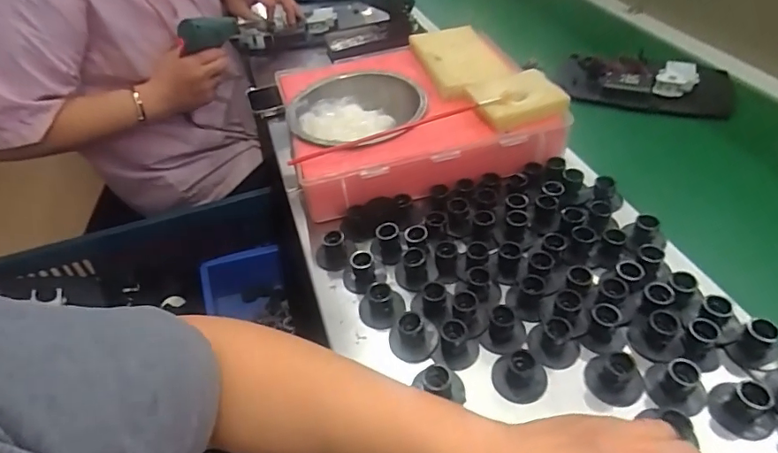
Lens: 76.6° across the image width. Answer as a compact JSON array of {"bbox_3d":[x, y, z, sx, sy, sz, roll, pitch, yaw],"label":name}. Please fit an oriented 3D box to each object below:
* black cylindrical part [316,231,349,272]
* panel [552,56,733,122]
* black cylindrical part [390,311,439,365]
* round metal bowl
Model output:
[{"bbox_3d":[-0.058,0.025,0.492,0.031,0.026,0.035,-12,44,-5],"label":"black cylindrical part"},{"bbox_3d":[0.351,-0.194,0.673,0.218,0.043,0.112,10,46,17],"label":"panel"},{"bbox_3d":[0.021,0.094,0.417,0.040,0.037,0.032,-1,44,5],"label":"black cylindrical part"},{"bbox_3d":[-0.038,-0.133,0.593,0.160,0.048,0.159,-3,44,3],"label":"round metal bowl"}]

